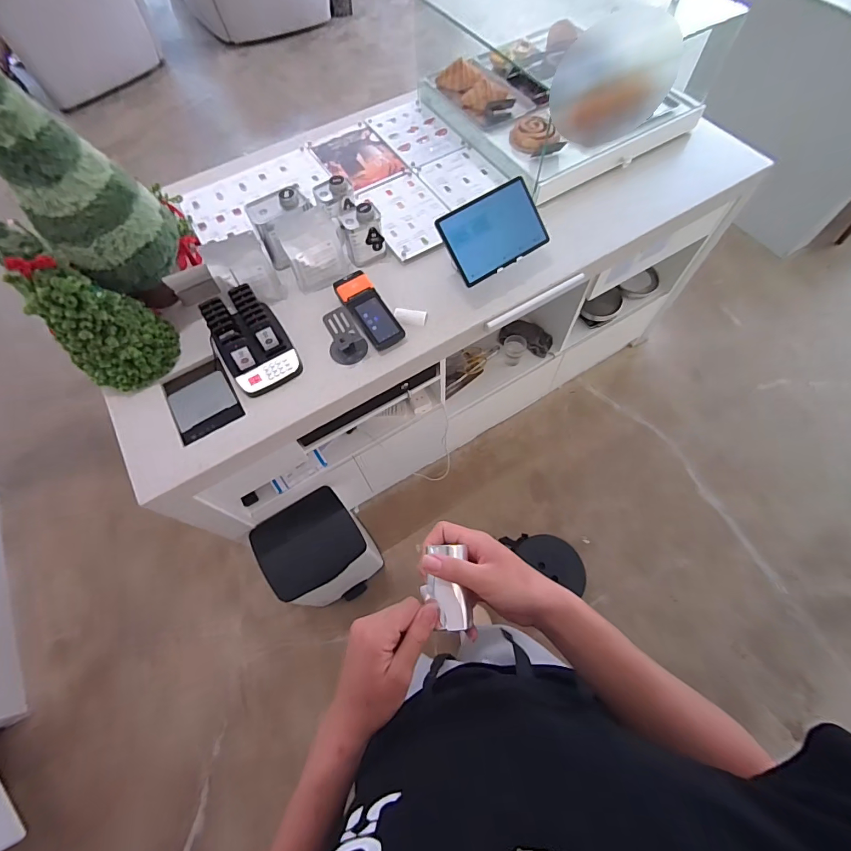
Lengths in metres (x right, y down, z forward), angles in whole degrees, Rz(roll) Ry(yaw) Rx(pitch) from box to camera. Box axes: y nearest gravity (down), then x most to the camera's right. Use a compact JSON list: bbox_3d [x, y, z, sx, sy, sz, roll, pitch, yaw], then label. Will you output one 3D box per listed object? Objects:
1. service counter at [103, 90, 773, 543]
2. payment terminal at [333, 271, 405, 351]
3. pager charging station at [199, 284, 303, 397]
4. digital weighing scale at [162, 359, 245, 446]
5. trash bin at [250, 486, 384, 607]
[{"bbox_3d":[-0.044,-0.497,1.396,1.747,0.792,0.932,-30,67,-11],"label":"service counter"},{"bbox_3d":[-0.132,-0.269,0.981,0.083,0.054,0.204,-31,68,-12],"label":"payment terminal"},{"bbox_3d":[-0.392,-0.190,0.924,0.151,0.111,0.205,-30,67,-11],"label":"pager charging station"},{"bbox_3d":[-0.506,-0.059,0.941,0.139,0.027,0.179,-30,67,-11],"label":"digital weighing scale"},{"bbox_3d":[-0.321,0.416,1.327,0.299,0.348,0.269,-28,67,-11],"label":"trash bin"}]

